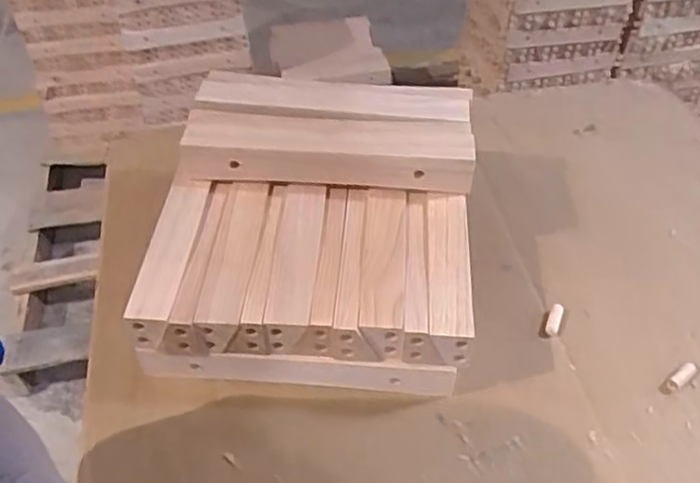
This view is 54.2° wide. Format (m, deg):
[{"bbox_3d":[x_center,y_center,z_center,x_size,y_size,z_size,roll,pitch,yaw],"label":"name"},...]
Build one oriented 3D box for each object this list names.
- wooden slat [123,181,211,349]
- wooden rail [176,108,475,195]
[{"bbox_3d":[-0.145,0.015,0.567,0.041,0.043,0.148,2,46,3],"label":"wooden slat"},{"bbox_3d":[-0.018,-0.081,0.603,0.244,0.038,0.056,3,46,4],"label":"wooden rail"}]

